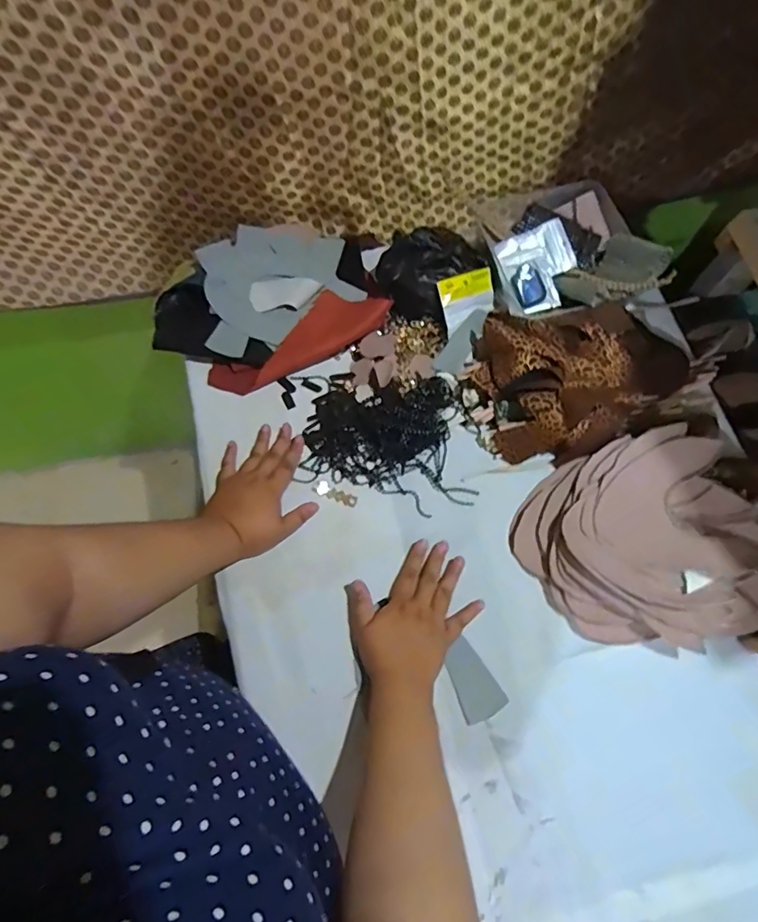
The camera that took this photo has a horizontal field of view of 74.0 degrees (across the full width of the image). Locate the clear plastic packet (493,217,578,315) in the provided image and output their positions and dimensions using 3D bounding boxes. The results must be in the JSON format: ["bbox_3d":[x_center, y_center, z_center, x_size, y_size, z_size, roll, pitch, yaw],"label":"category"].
[{"bbox_3d":[0.221,-0.262,0.686,0.094,0.011,0.107,-24,97,5],"label":"clear plastic packet"}]

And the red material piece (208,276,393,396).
[{"bbox_3d":[-0.114,-0.171,0.682,0.257,0.040,0.089,-25,73,-8],"label":"red material piece"}]

